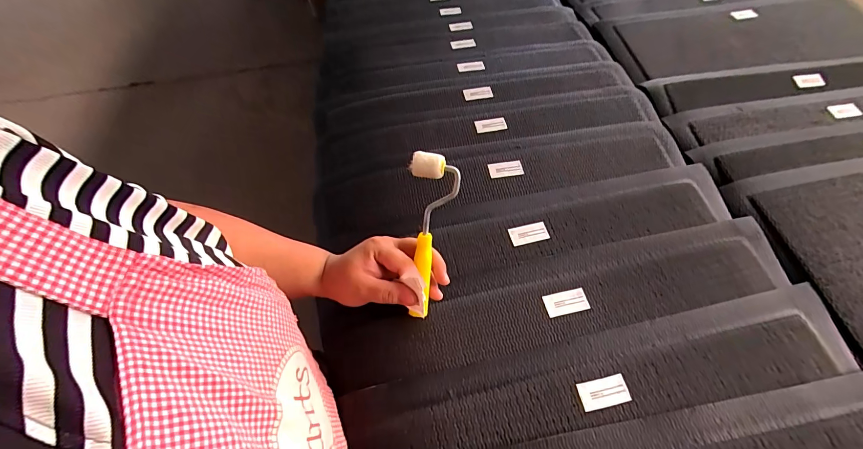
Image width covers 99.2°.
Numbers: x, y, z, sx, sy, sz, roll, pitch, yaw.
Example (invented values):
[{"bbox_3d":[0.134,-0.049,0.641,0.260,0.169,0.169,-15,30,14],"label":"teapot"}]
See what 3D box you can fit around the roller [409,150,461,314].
[{"bbox_3d":[0.002,0.015,0.384,0.050,0.036,0.176,2,94,1],"label":"roller"}]

